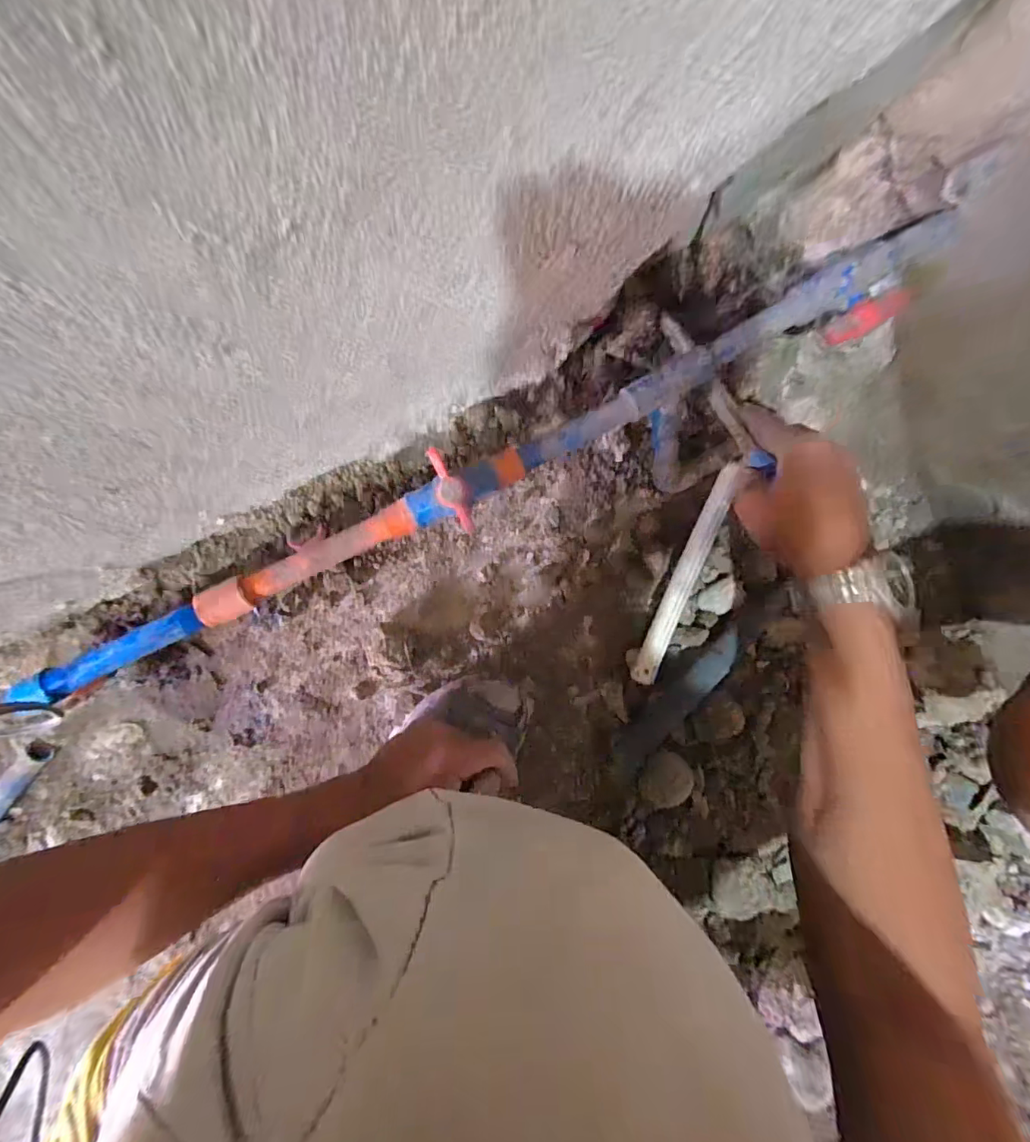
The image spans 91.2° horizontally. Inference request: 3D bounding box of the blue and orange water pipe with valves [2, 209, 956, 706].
[{"bbox_3d":[-0.009,-0.075,0.373,0.769,0.047,0.052,-27,96,-3],"label":"blue and orange water pipe with valves"}]

